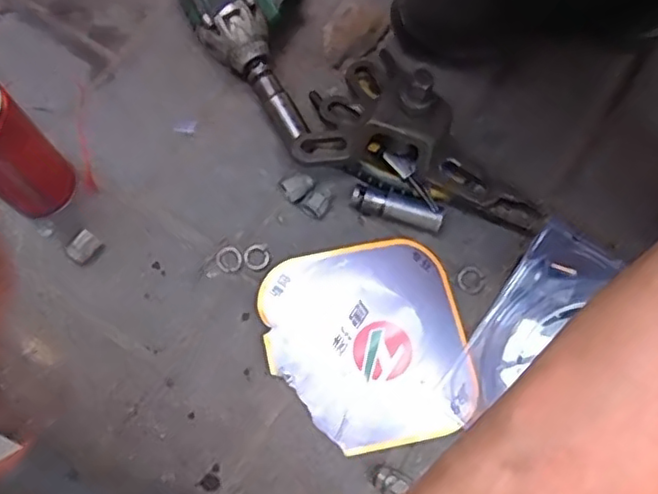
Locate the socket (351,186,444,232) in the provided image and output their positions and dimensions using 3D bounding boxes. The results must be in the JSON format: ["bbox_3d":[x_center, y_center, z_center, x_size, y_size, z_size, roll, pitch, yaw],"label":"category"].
[{"bbox_3d":[0.058,-0.033,0.553,0.077,0.023,0.019,18,76,4],"label":"socket"}]

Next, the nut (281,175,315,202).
[{"bbox_3d":[-0.027,-0.052,0.560,0.026,0.016,0.019,-33,78,-9],"label":"nut"}]

